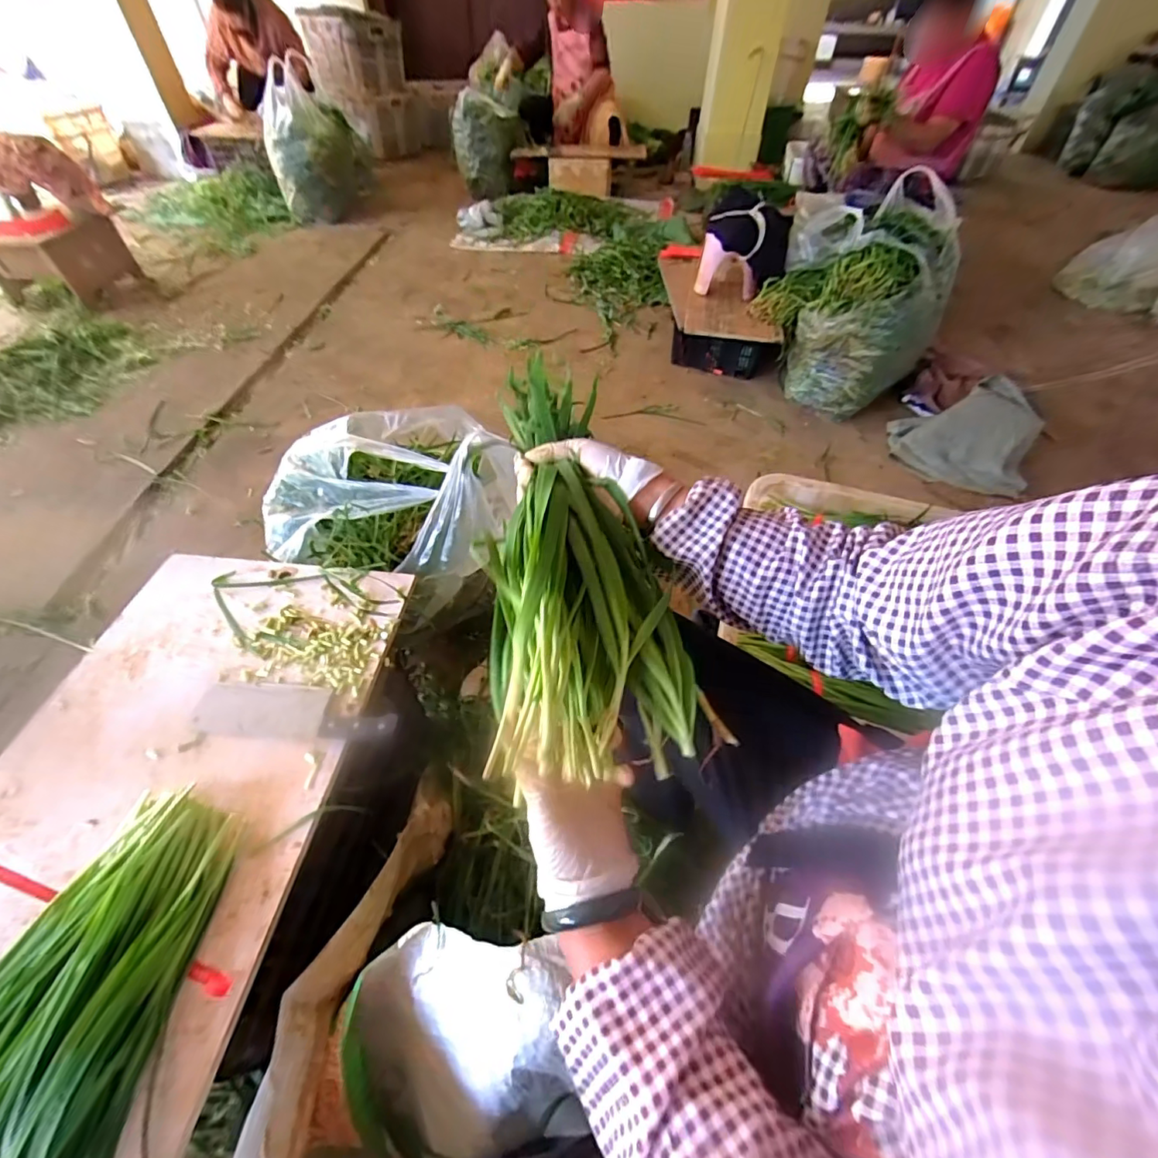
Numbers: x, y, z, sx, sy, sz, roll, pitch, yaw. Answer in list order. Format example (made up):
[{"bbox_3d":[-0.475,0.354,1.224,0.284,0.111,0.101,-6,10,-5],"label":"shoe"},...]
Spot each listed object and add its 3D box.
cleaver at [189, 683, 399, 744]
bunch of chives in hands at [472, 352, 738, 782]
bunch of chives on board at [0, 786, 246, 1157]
[{"bbox_3d":[-0.351,0.161,0.620,0.258,0.025,0.066,6,51,3],"label":"cleaver"},{"bbox_3d":[0.010,-0.017,0.433,0.163,0.089,0.348,-4,55,-6],"label":"bunch of chives in hands"},{"bbox_3d":[-0.451,0.419,0.412,0.225,0.083,0.449,11,51,7],"label":"bunch of chives on board"}]

